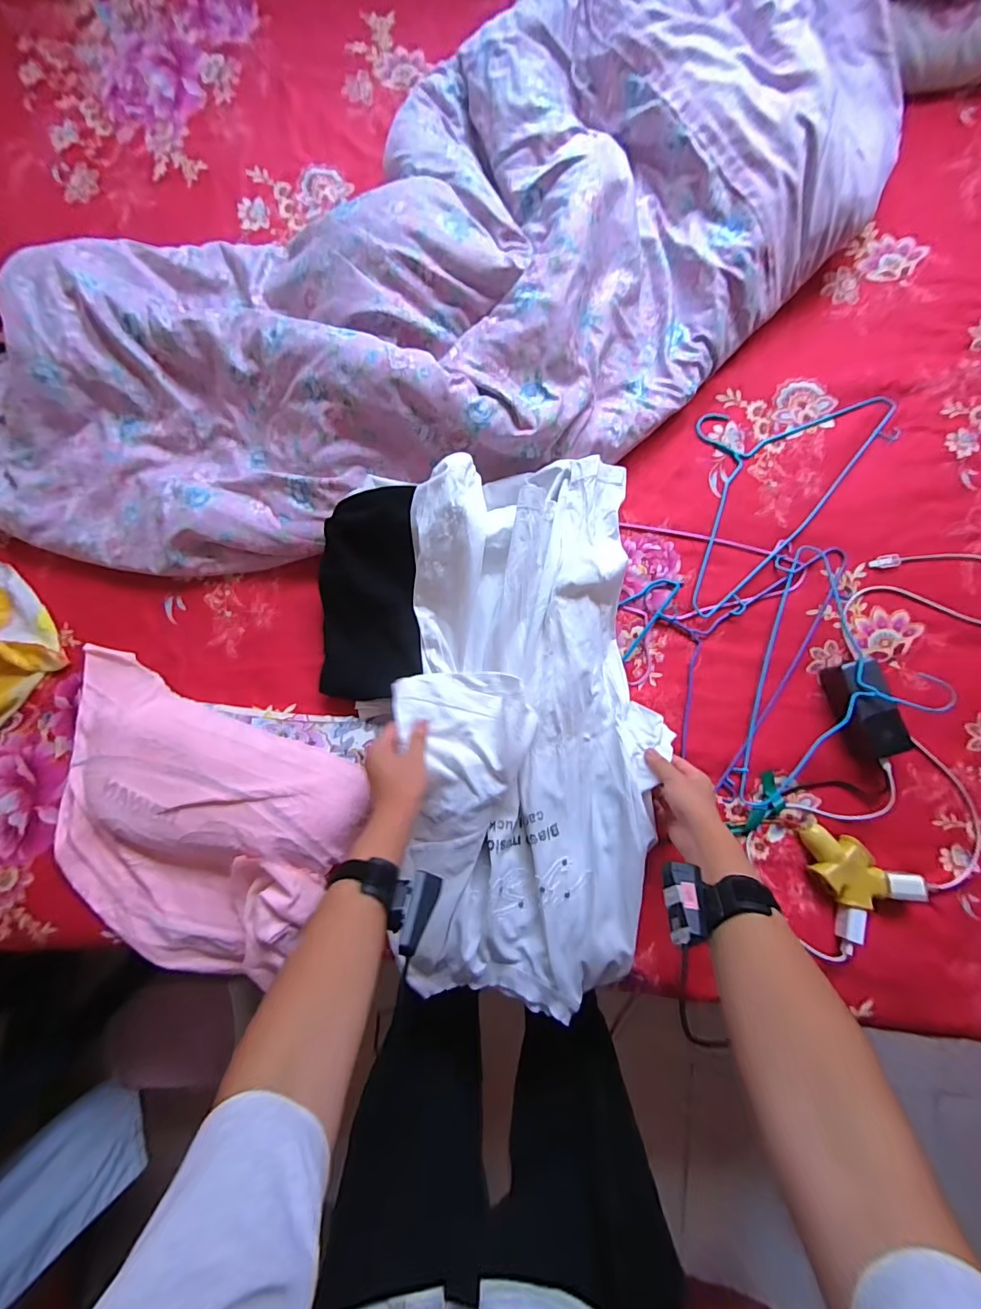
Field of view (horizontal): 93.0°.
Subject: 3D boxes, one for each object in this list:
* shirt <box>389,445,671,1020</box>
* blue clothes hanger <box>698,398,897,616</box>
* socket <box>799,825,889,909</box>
[{"bbox_3d":[0.051,0.088,0.605,0.331,0.090,0.676,-2,88,-1],"label":"shirt"},{"bbox_3d":[0.397,-0.273,0.699,0.225,0.033,0.430,44,85,4],"label":"blue clothes hanger"},{"bbox_3d":[0.468,0.282,0.621,0.107,0.035,0.082,34,87,3],"label":"socket"}]

